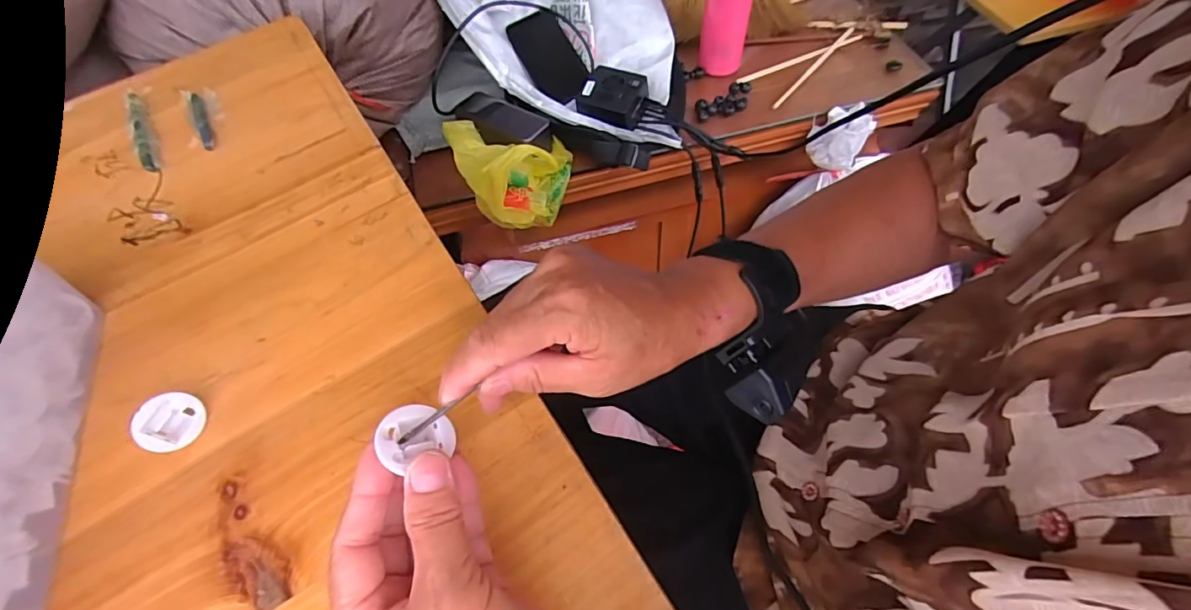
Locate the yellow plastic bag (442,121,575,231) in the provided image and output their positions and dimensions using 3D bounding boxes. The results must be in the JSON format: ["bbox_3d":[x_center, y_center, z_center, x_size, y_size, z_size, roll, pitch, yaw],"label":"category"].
[{"bbox_3d":[-0.098,-0.179,0.638,0.137,0.105,0.146,-20,60,-9],"label":"yellow plastic bag"}]

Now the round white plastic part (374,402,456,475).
[{"bbox_3d":[-0.080,0.058,0.225,0.033,0.008,0.026,-1,52,-30],"label":"round white plastic part"}]

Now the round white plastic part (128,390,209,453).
[{"bbox_3d":[-0.245,0.067,0.290,0.008,0.032,0.033,-3,55,37],"label":"round white plastic part"}]

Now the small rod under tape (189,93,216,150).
[{"bbox_3d":[-0.337,-0.158,0.430,0.010,0.006,0.077,-28,63,-11],"label":"small rod under tape"}]

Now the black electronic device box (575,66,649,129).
[{"bbox_3d":[0.022,-0.285,0.685,0.086,0.033,0.080,20,61,14],"label":"black electronic device box"}]

